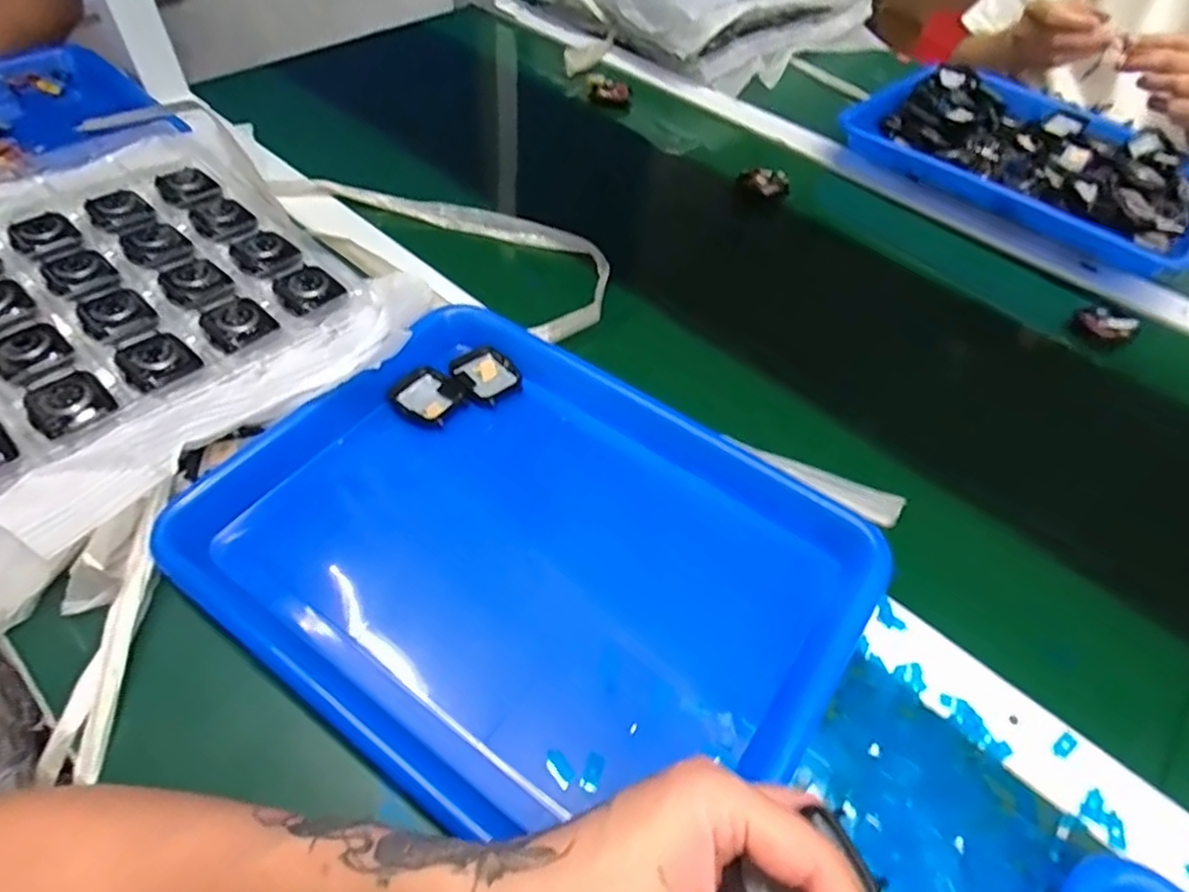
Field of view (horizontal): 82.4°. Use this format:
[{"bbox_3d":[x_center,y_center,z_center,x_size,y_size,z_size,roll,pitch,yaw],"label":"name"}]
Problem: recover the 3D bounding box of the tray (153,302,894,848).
[{"bbox_3d":[-0.032,0.058,0.381,0.330,0.041,0.259,31,56,19],"label":"tray"}]

